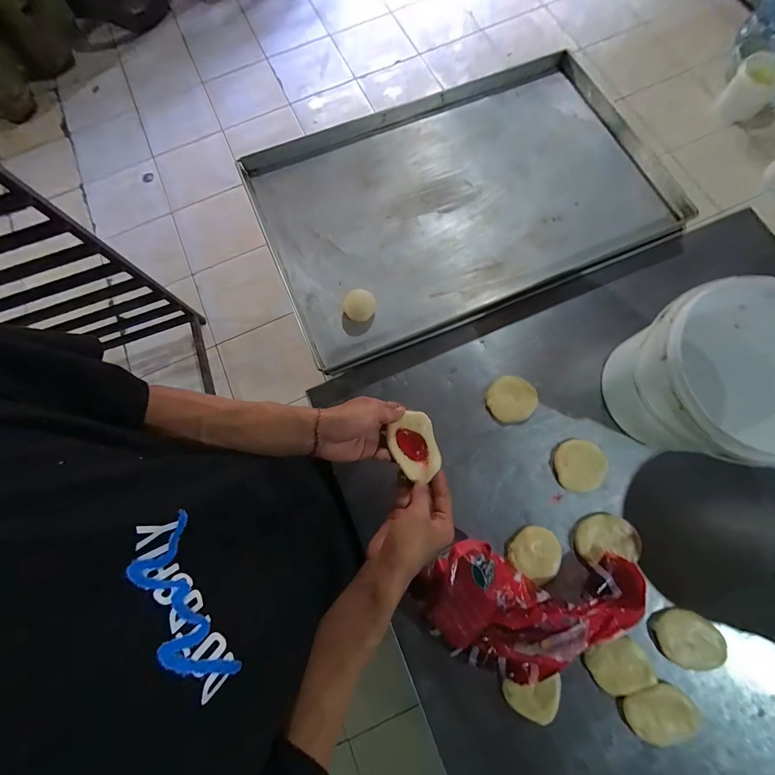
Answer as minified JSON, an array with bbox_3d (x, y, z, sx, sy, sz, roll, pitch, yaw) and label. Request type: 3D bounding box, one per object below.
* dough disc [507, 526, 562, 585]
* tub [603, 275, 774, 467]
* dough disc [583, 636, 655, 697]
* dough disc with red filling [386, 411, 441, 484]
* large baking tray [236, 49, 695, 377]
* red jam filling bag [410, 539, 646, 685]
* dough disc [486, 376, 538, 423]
[{"bbox_3d":[0.223,0.248,0.496,0.074,0.013,0.071,-1,76,3],"label":"dough disc"},{"bbox_3d":[0.444,-0.007,0.457,0.201,0.170,0.212,-1,76,3],"label":"tub"},{"bbox_3d":[0.317,0.378,0.451,0.079,0.020,0.071,-23,76,-3],"label":"dough disc"},{"bbox_3d":[0.035,0.077,0.438,0.064,0.006,0.088,-8,73,-19],"label":"dough disc with red filling"},{"bbox_3d":[0.134,-0.358,0.627,0.724,0.032,0.460,-23,77,-4],"label":"large baking tray"},{"bbox_3d":[0.189,0.295,0.452,0.301,0.067,0.152,5,76,4],"label":"red jam filling bag"},{"bbox_3d":[0.202,0.019,0.543,0.072,0.018,0.073,-1,76,3],"label":"dough disc"}]

